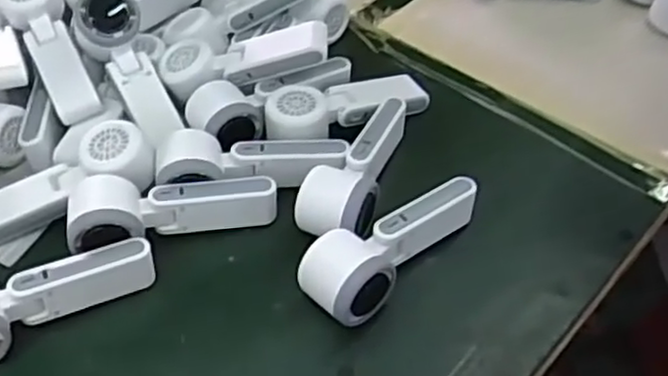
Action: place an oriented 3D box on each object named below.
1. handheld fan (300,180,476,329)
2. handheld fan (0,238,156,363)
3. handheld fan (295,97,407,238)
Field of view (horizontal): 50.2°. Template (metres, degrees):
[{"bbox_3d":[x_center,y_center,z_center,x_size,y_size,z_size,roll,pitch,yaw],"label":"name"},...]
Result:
[{"bbox_3d":[0.044,0.039,0.567,0.062,0.051,0.163,33,55,28],"label":"handheld fan"},{"bbox_3d":[-0.221,0.077,0.535,0.167,0.047,0.065,-24,51,-21],"label":"handheld fan"},{"bbox_3d":[0.016,-0.019,0.614,0.065,0.050,0.166,11,48,10],"label":"handheld fan"}]

